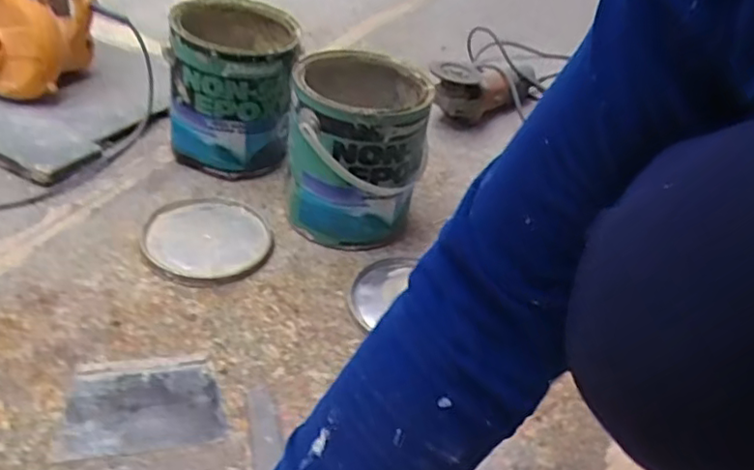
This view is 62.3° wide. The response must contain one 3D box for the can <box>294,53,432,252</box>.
[{"bbox_3d":[-0.024,-0.110,0.783,0.160,0.178,0.191,7,38,-2],"label":"can"}]

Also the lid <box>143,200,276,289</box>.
[{"bbox_3d":[-0.202,0.003,0.742,0.143,0.019,0.158,-4,40,-17],"label":"lid"}]

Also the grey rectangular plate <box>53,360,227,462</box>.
[{"bbox_3d":[-0.208,0.153,0.558,0.132,0.004,0.091,-1,39,-15],"label":"grey rectangular plate"}]

